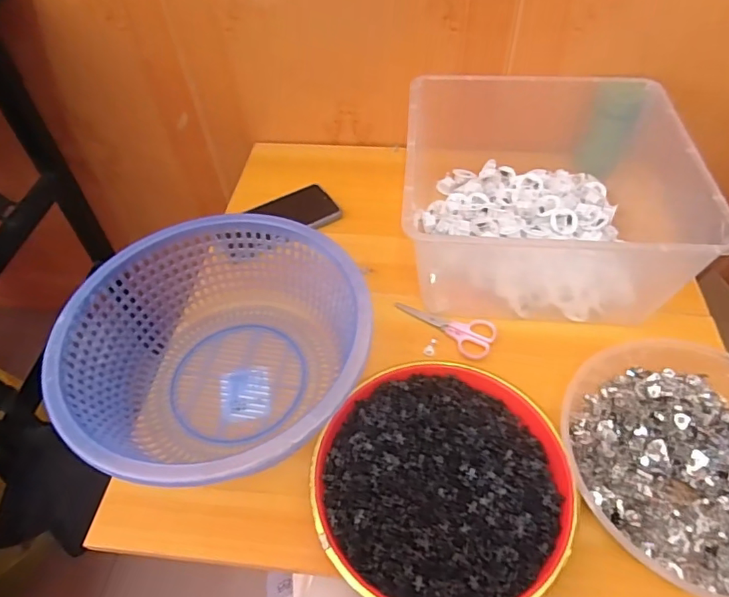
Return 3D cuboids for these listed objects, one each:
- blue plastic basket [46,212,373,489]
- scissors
[{"bbox_3d":[-0.130,0.051,0.488,0.269,0.110,0.259,-2,52,2],"label":"blue plastic basket"},{"bbox_3d":[0.092,0.025,0.561,0.114,0.005,0.050,32,60,25],"label":"scissors"}]

